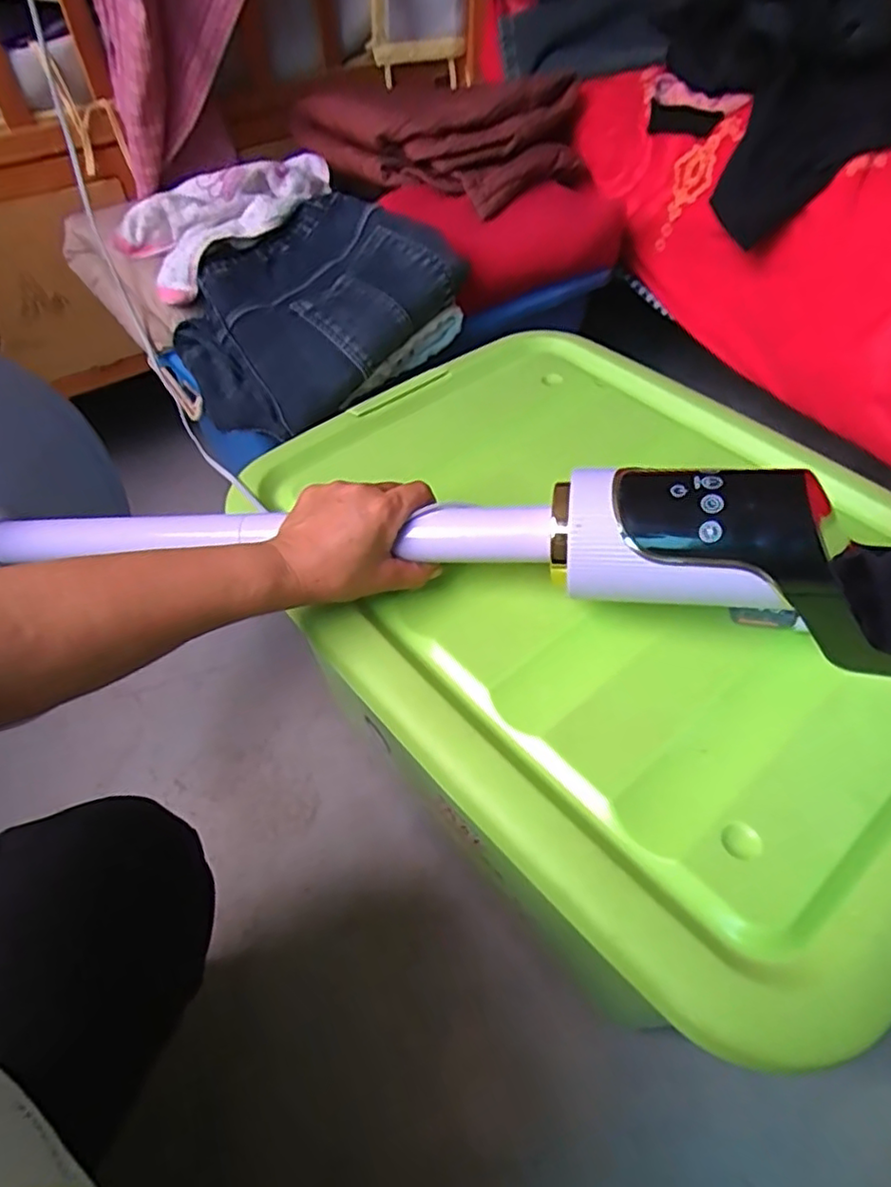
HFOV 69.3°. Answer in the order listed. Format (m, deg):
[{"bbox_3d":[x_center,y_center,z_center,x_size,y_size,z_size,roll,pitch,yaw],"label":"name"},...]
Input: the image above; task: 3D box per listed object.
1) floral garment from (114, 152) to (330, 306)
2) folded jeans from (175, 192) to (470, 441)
[{"bbox_3d":[-0.242,-0.447,0.765,0.272,0.081,0.143,-28,55,-21],"label":"floral garment"},{"bbox_3d":[-0.148,-0.305,0.704,0.274,0.122,0.218,-32,56,-23],"label":"folded jeans"}]

